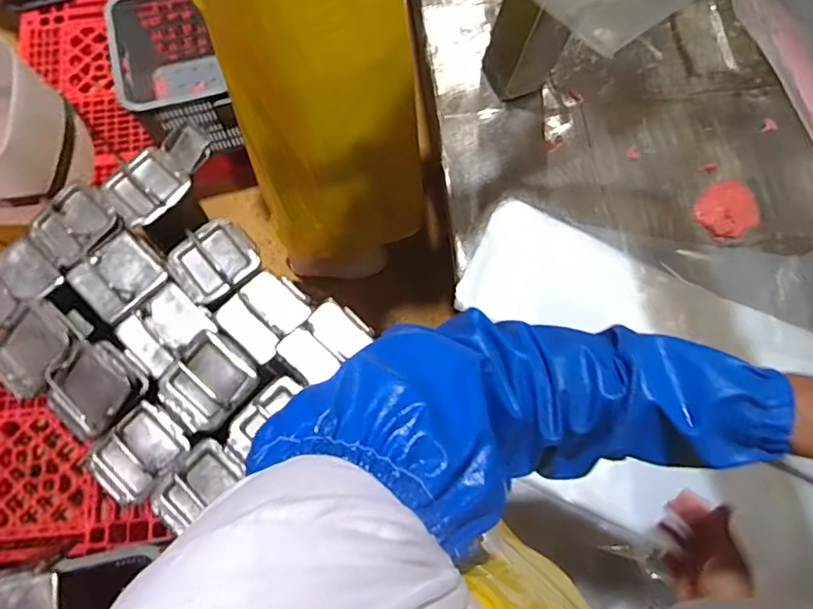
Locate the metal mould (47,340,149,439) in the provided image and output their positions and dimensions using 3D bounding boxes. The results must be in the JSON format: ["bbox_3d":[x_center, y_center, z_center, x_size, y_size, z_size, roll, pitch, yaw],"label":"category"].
[{"bbox_3d":[-0.427,0.114,0.762,0.105,0.049,0.112,38,77,11],"label":"metal mould"}]

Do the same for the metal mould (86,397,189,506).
[{"bbox_3d":[-0.363,0.201,0.764,0.097,0.040,0.115,40,78,11],"label":"metal mould"}]

